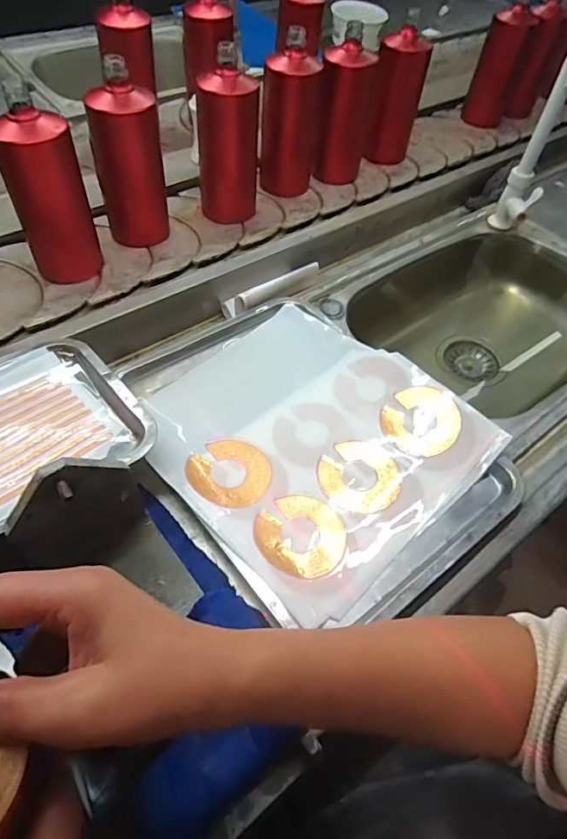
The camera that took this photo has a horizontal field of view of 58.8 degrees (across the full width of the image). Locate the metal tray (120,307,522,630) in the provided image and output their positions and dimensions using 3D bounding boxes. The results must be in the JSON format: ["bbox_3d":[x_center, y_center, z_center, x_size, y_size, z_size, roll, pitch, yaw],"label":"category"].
[{"bbox_3d":[0.023,0.013,0.530,0.290,0.039,0.377,-33,62,-25],"label":"metal tray"}]

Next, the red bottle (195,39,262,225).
[{"bbox_3d":[-0.075,-0.376,0.694,0.084,0.198,0.066,1,54,-1],"label":"red bottle"}]

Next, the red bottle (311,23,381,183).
[{"bbox_3d":[0.093,-0.482,0.796,0.082,0.182,0.085,9,54,5],"label":"red bottle"}]

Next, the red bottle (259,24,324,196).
[{"bbox_3d":[0.011,-0.441,0.748,0.085,0.189,0.078,1,54,-1],"label":"red bottle"}]

